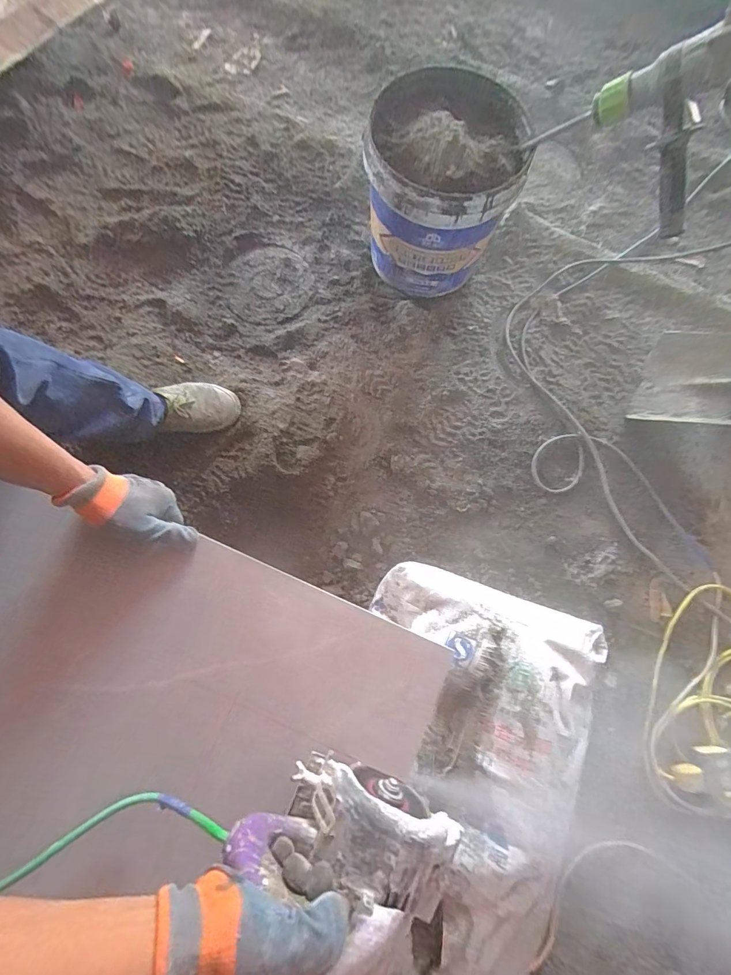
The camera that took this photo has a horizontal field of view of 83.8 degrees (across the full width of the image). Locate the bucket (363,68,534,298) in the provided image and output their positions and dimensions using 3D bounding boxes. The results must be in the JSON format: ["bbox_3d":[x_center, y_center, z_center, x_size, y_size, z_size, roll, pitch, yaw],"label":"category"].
[{"bbox_3d":[0.144,-0.584,0.837,0.277,0.290,0.252,0,81,1],"label":"bucket"}]

